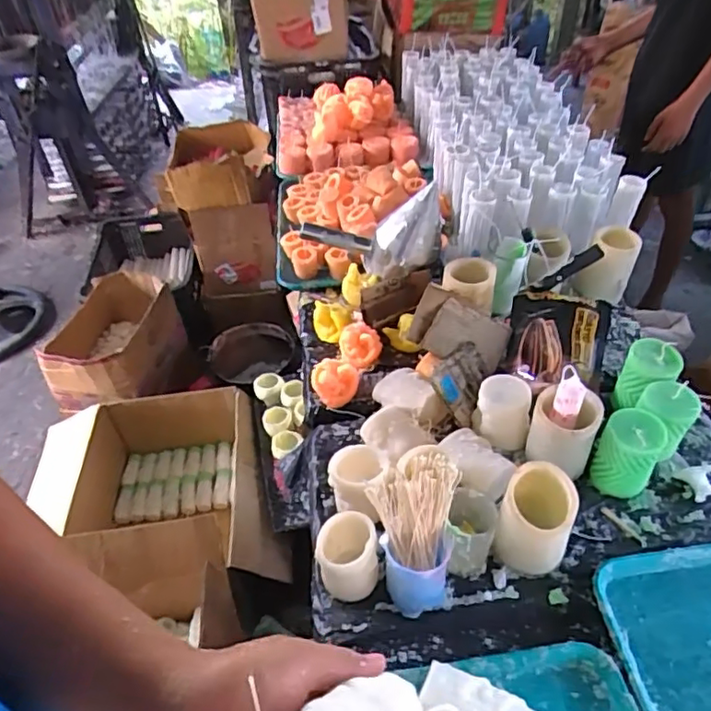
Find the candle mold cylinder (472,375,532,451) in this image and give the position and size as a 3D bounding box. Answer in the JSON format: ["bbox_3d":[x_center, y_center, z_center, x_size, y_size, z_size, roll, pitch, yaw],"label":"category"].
[{"bbox_3d":[0.201,0.074,0.820,0.069,0.082,0.071,2,43,6],"label":"candle mold cylinder"}]

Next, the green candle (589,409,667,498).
[{"bbox_3d":[0.347,0.129,0.761,0.068,0.105,0.062,-2,42,2],"label":"green candle"}]

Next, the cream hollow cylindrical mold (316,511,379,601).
[{"bbox_3d":[-0.008,0.231,0.672,0.066,0.078,0.066,-2,42,2],"label":"cream hollow cylindrical mold"}]

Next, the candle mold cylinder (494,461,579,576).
[{"bbox_3d":[0.209,0.196,0.690,0.079,0.108,0.090,14,45,18],"label":"candle mold cylinder"}]

